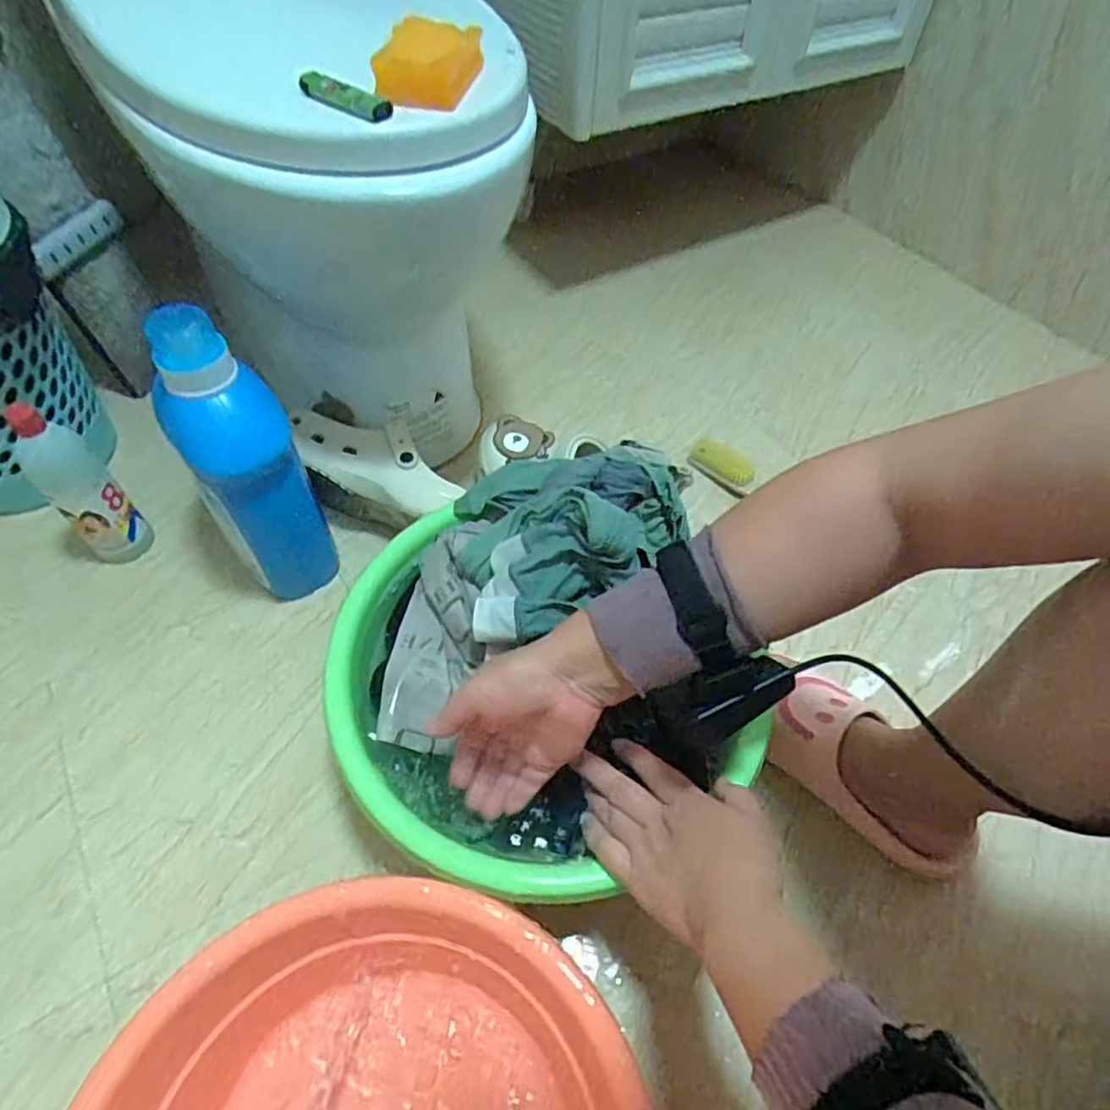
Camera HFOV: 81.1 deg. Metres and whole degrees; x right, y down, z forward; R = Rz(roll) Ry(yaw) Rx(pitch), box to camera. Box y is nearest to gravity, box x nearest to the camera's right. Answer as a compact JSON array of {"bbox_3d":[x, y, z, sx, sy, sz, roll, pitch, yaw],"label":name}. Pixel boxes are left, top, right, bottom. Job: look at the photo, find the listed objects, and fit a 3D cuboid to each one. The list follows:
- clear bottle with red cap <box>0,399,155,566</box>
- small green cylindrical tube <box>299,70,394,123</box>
[{"bbox_3d":[-0.488,-0.065,0.675,0.052,0.192,0.063,38,61,22],"label":"clear bottle with red cap"},{"bbox_3d":[-0.155,-0.335,0.472,0.086,0.014,0.017,30,58,18],"label":"small green cylindrical tube"}]

